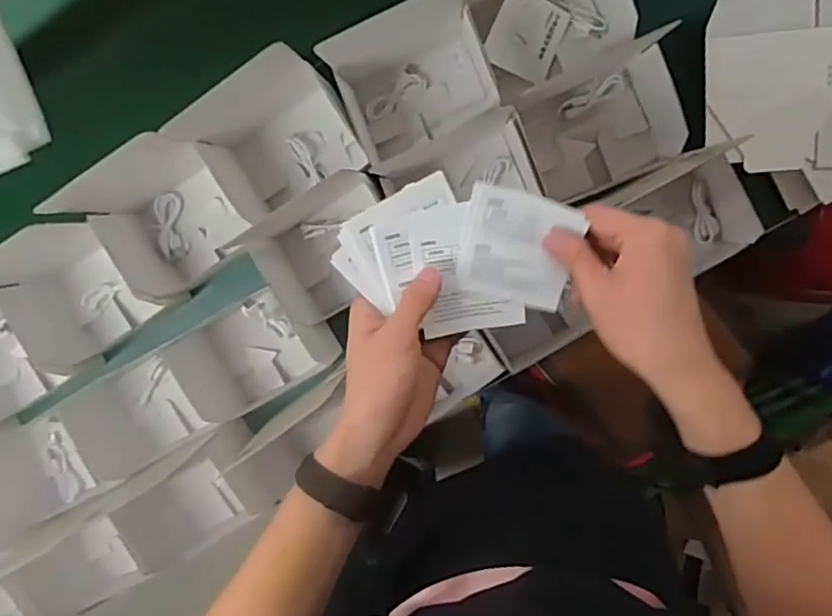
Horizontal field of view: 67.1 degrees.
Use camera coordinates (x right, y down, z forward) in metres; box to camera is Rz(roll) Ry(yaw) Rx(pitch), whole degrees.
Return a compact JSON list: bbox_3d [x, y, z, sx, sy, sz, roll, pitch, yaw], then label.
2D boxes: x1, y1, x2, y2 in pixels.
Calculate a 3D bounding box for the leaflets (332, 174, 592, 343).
[{"bbox_3d":[0.029,-0.038,0.455,0.159,0.036,0.107,15,98,3],"label":"leaflets"}]

